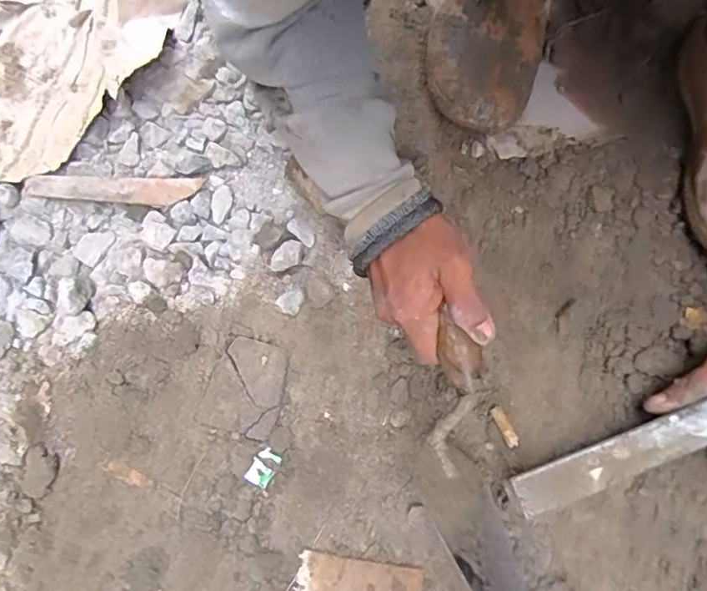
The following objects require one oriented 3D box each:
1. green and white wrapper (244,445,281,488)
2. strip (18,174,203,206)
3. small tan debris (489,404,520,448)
[{"bbox_3d":[-0.075,0.141,0.450,0.020,0.004,0.031,28,76,9],"label":"green and white wrapper"},{"bbox_3d":[-0.226,-0.102,0.514,0.164,0.009,0.029,5,74,3],"label":"strip"},{"bbox_3d":[0.121,0.105,0.438,0.009,0.005,0.034,-26,75,-6],"label":"small tan debris"}]

